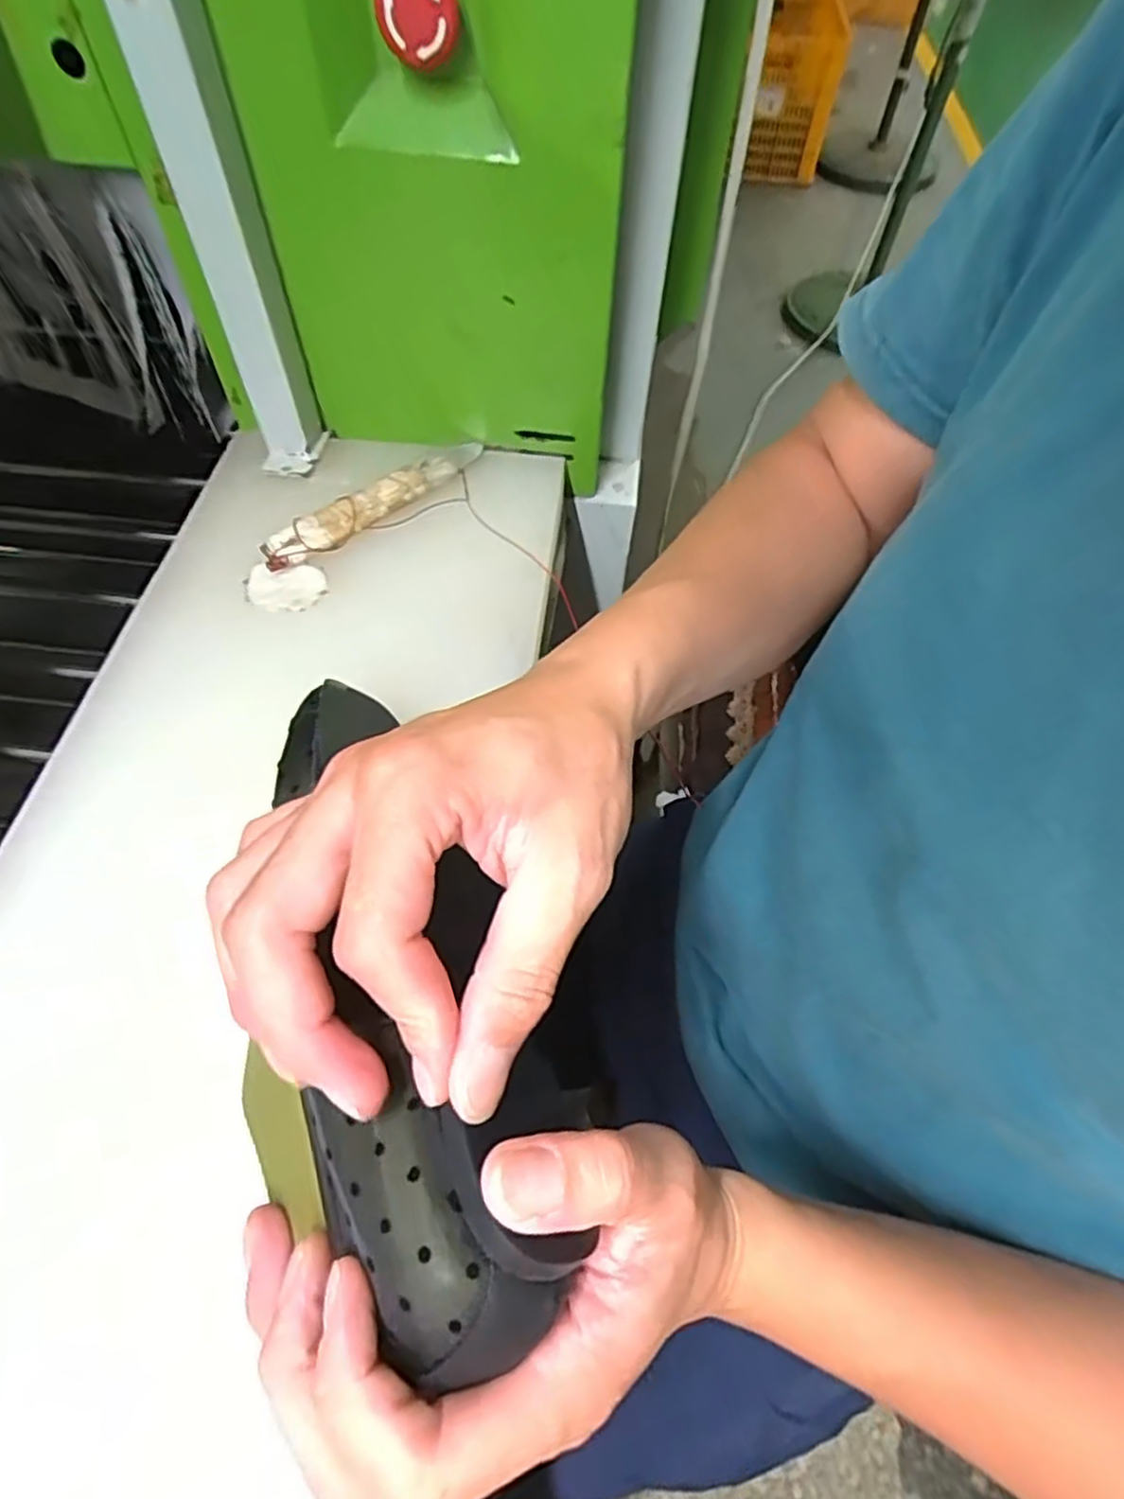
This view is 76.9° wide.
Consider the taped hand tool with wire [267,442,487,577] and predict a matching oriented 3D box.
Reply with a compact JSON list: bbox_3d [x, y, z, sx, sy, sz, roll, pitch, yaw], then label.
[{"bbox_3d":[-0.118,-0.163,0.462,0.167,0.015,0.026,-37,68,-22],"label":"taped hand tool with wire"}]

